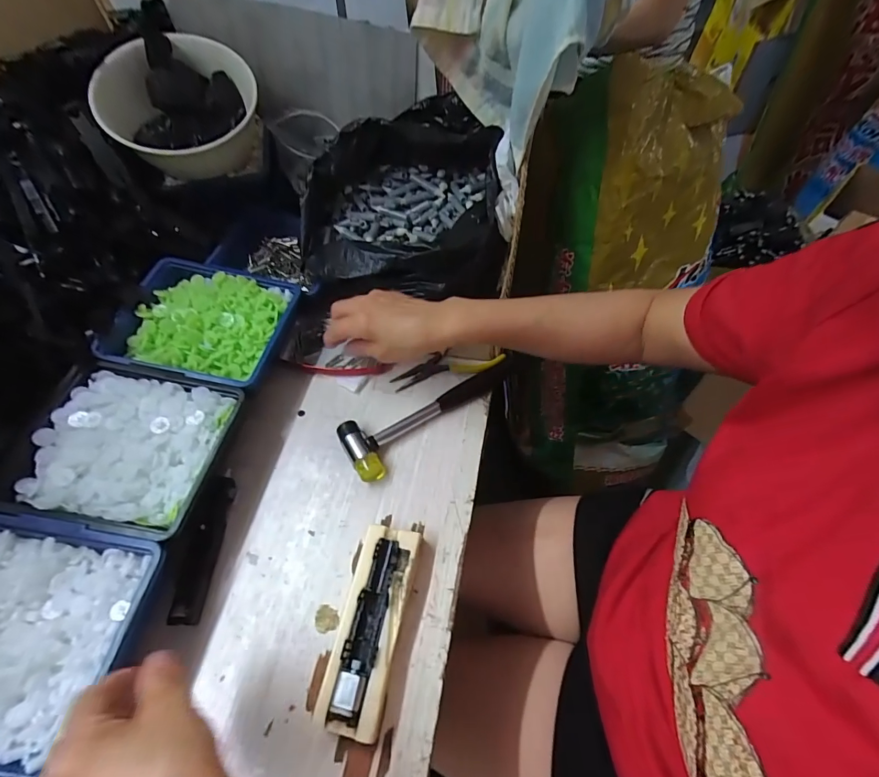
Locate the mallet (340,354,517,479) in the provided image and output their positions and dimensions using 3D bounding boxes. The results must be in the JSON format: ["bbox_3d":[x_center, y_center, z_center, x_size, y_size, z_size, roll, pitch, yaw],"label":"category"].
[{"bbox_3d":[0.003,0.023,0.421,0.204,0.020,0.060,-25,59,-13],"label":"mallet"}]

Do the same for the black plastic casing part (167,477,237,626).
[{"bbox_3d":[-0.203,0.135,0.357,0.021,0.014,0.119,-1,57,2],"label":"black plastic casing part"}]

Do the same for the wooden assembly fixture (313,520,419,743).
[{"bbox_3d":[-0.052,0.179,0.318,0.045,0.029,0.136,8,57,8],"label":"wooden assembly fixture"}]

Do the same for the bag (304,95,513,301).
[{"bbox_3d":[-0.047,-0.234,0.489,0.233,0.104,0.237,-5,57,-1],"label":"bag"}]

